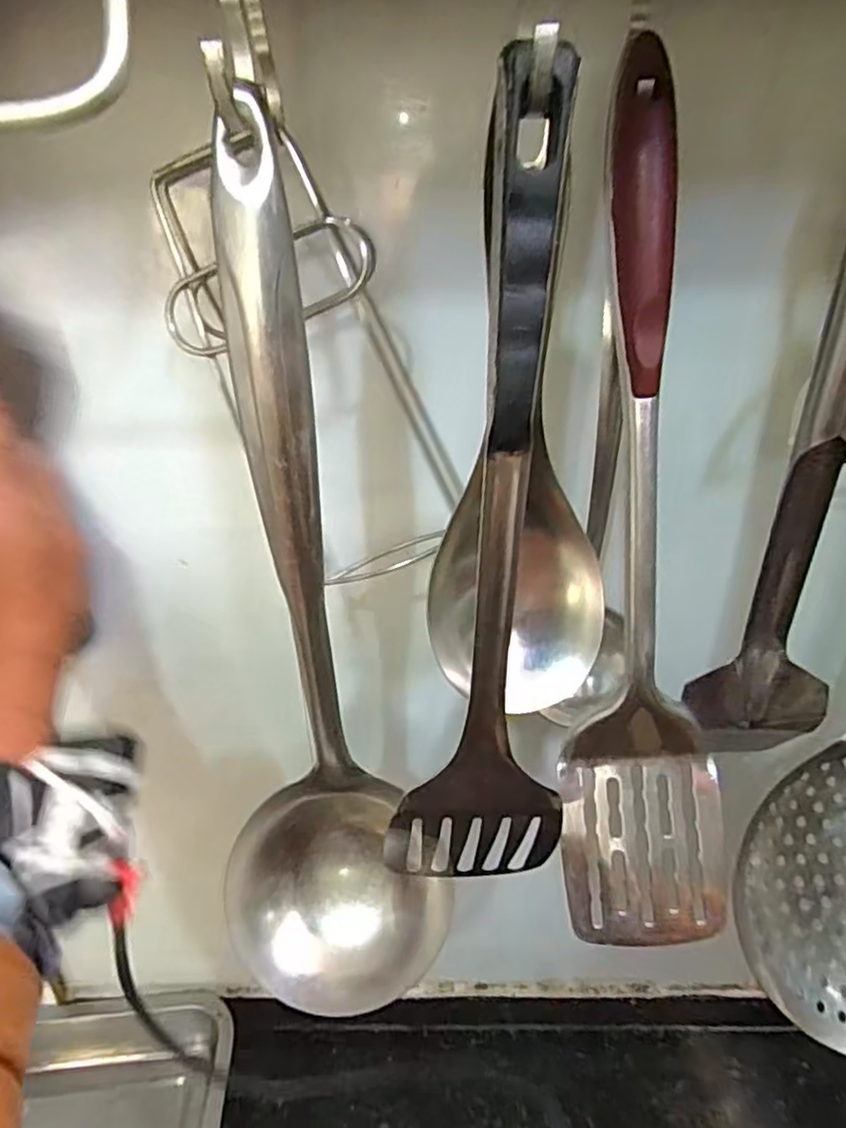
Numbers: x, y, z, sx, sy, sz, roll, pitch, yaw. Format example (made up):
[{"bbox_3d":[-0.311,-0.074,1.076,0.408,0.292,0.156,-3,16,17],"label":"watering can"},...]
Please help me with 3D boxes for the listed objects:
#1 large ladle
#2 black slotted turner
[{"bbox_3d":[-0.049,0.041,0.257,0.095,0.363,0.072,-14,31,-21],"label":"large ladle"},{"bbox_3d":[0.016,0.002,0.218,0.063,0.276,0.024,-6,28,-7],"label":"black slotted turner"}]

